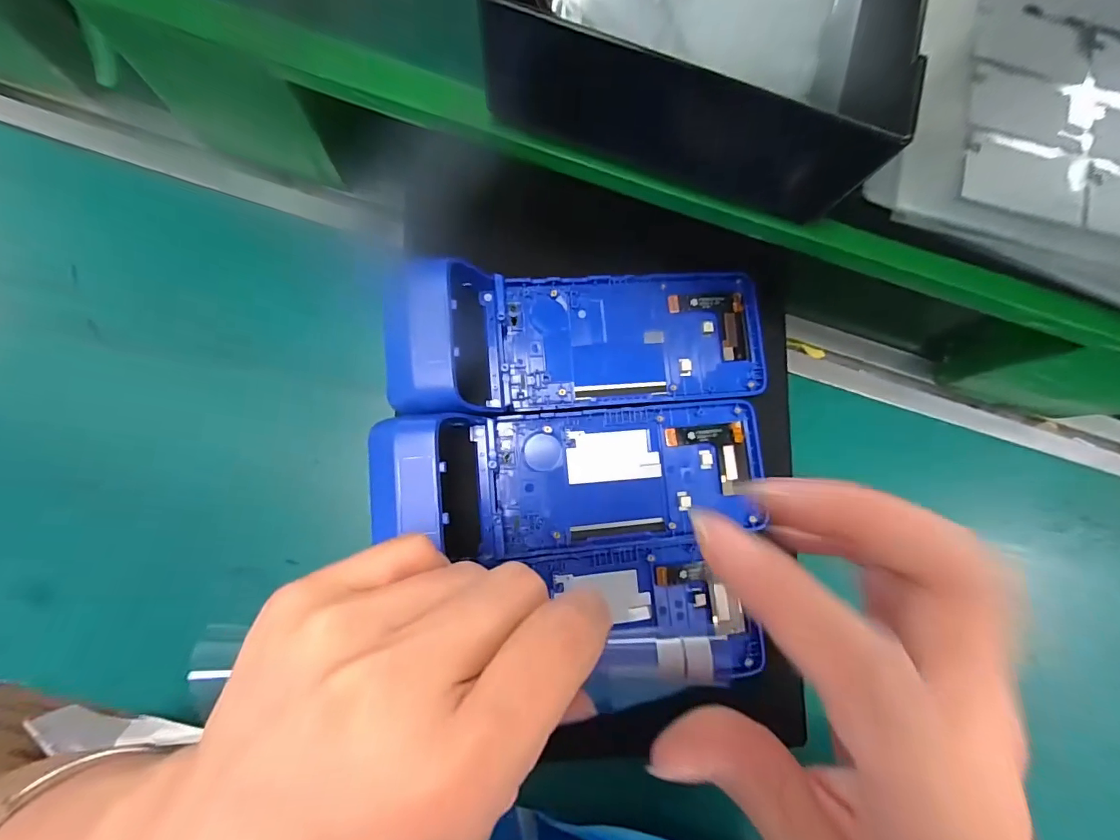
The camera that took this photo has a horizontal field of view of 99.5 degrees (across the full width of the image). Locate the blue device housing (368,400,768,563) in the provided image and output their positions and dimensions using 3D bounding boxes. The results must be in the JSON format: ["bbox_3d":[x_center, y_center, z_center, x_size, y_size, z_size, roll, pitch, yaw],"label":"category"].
[{"bbox_3d":[0.013,0.035,0.276,0.224,0.045,0.083,-1,82,-18],"label":"blue device housing"}]

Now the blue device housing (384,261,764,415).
[{"bbox_3d":[0.016,-0.048,0.286,0.222,0.050,0.083,-4,82,-18],"label":"blue device housing"}]

